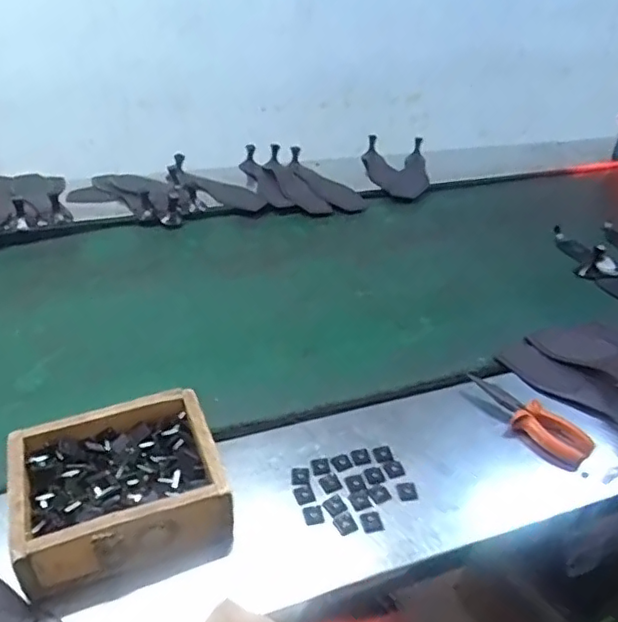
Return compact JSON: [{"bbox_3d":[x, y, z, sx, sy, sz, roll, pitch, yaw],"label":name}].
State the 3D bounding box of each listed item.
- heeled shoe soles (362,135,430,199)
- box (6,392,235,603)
[{"bbox_3d":[0.197,-0.328,1.310,0.145,0.052,0.251,4,35,2],"label":"heeled shoe soles"},{"bbox_3d":[-0.177,0.165,0.544,0.181,0.064,0.164,-12,37,-21],"label":"box"}]

